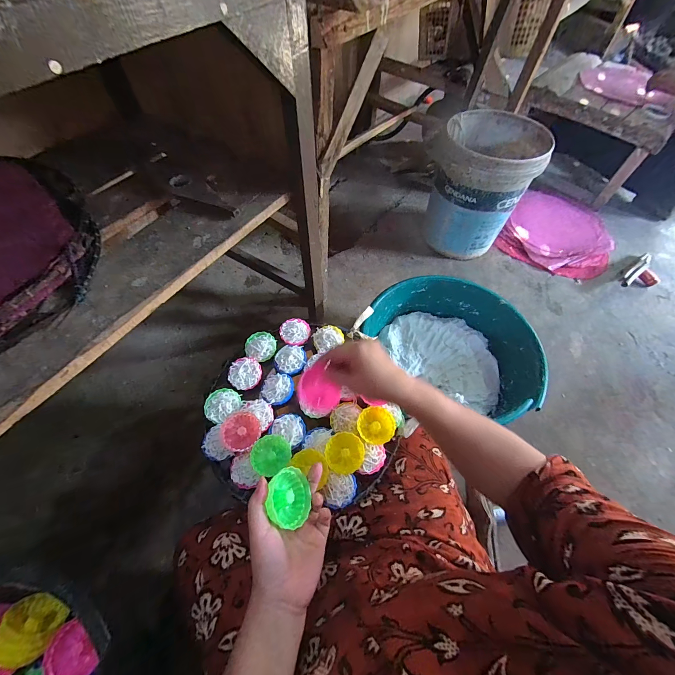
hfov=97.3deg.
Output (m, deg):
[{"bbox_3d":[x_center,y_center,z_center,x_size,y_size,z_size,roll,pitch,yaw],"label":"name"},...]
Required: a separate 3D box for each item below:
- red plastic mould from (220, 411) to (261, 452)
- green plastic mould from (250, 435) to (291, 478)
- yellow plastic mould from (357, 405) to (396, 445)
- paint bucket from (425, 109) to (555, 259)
[{"bbox_3d":[-0.160,0.152,0.490,0.056,0.022,0.060,0,60,-1],"label":"red plastic mould"},{"bbox_3d":[-0.105,0.188,0.475,0.059,0.026,0.057,0,60,-1],"label":"green plastic mould"},{"bbox_3d":[0.064,0.146,0.498,0.060,0.024,0.059,0,60,-1],"label":"yellow plastic mould"},{"bbox_3d":[0.464,-0.507,1.028,0.299,0.358,0.299,0,60,-1],"label":"paint bucket"}]

